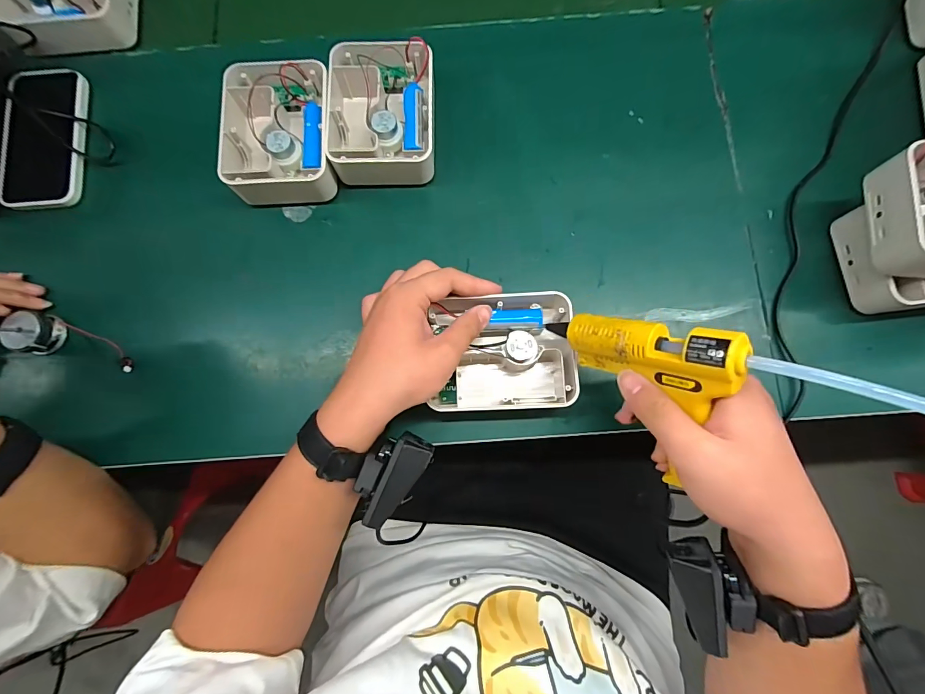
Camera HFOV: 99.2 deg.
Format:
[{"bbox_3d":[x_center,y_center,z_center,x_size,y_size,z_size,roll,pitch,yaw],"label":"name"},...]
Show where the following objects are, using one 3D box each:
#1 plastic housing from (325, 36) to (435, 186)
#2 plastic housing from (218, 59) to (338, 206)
[{"bbox_3d":[-0.077,-0.224,0.386,0.100,0.045,0.130,-1,82,1],"label":"plastic housing"},{"bbox_3d":[-0.176,-0.207,0.385,0.101,0.047,0.142,-4,82,1],"label":"plastic housing"}]

